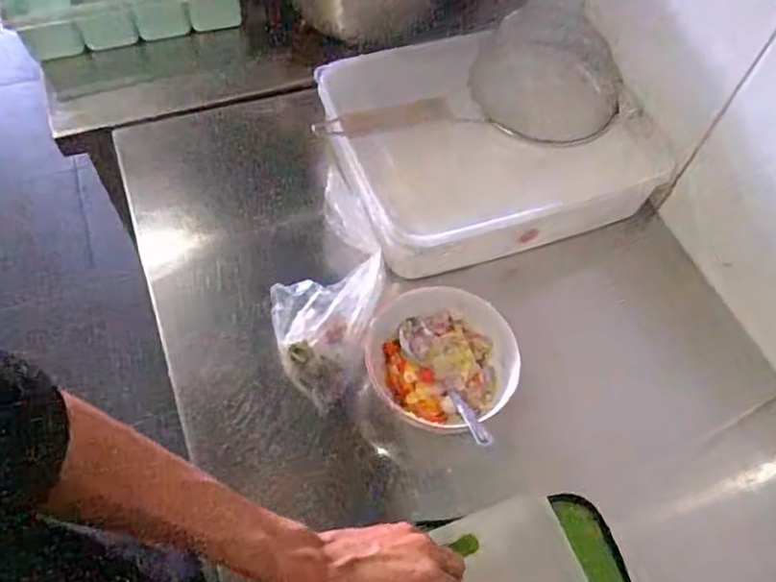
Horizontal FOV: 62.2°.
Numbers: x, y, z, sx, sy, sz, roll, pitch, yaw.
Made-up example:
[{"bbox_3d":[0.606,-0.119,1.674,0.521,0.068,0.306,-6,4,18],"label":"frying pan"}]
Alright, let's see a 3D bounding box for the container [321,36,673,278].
[{"bbox_3d":[0.111,-0.179,0.754,0.344,0.087,0.271,-15,62,-12],"label":"container"}]

